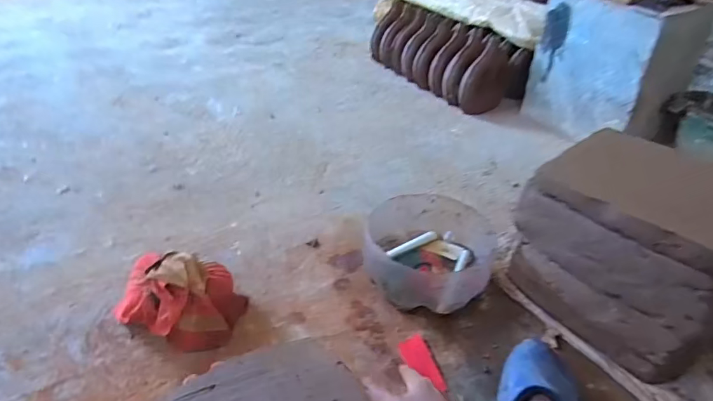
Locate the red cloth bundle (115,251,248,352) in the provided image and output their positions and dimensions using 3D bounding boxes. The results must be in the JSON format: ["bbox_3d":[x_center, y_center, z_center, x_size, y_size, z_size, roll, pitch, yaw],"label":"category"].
[{"bbox_3d":[-0.308,0.153,0.786,0.208,0.133,0.156,13,37,13],"label":"red cloth bundle"}]

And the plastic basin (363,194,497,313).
[{"bbox_3d":[0.142,0.108,0.897,0.250,0.124,0.238,1,35,-1],"label":"plastic basin"}]

